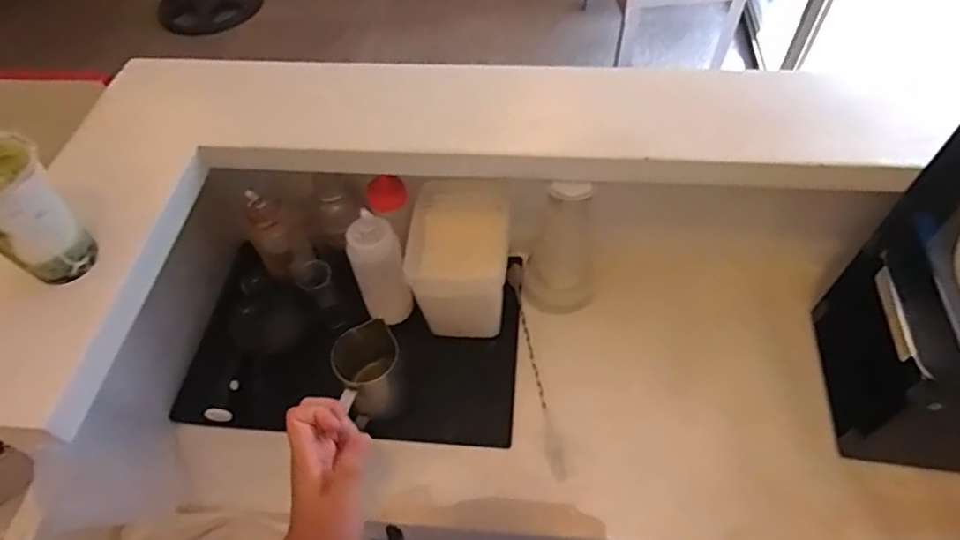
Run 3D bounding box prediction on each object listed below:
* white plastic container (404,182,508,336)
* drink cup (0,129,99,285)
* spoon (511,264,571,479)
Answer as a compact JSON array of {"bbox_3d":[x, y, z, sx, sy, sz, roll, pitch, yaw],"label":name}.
[{"bbox_3d":[-0.022,-0.011,0.769,0.120,0.149,0.146,3,56,6],"label":"white plastic container"},{"bbox_3d":[-0.401,-0.052,0.504,0.093,0.118,0.084,33,64,24],"label":"drink cup"},{"bbox_3d":[0.076,0.119,0.772,0.023,0.017,0.306,-9,55,-2],"label":"spoon"}]

